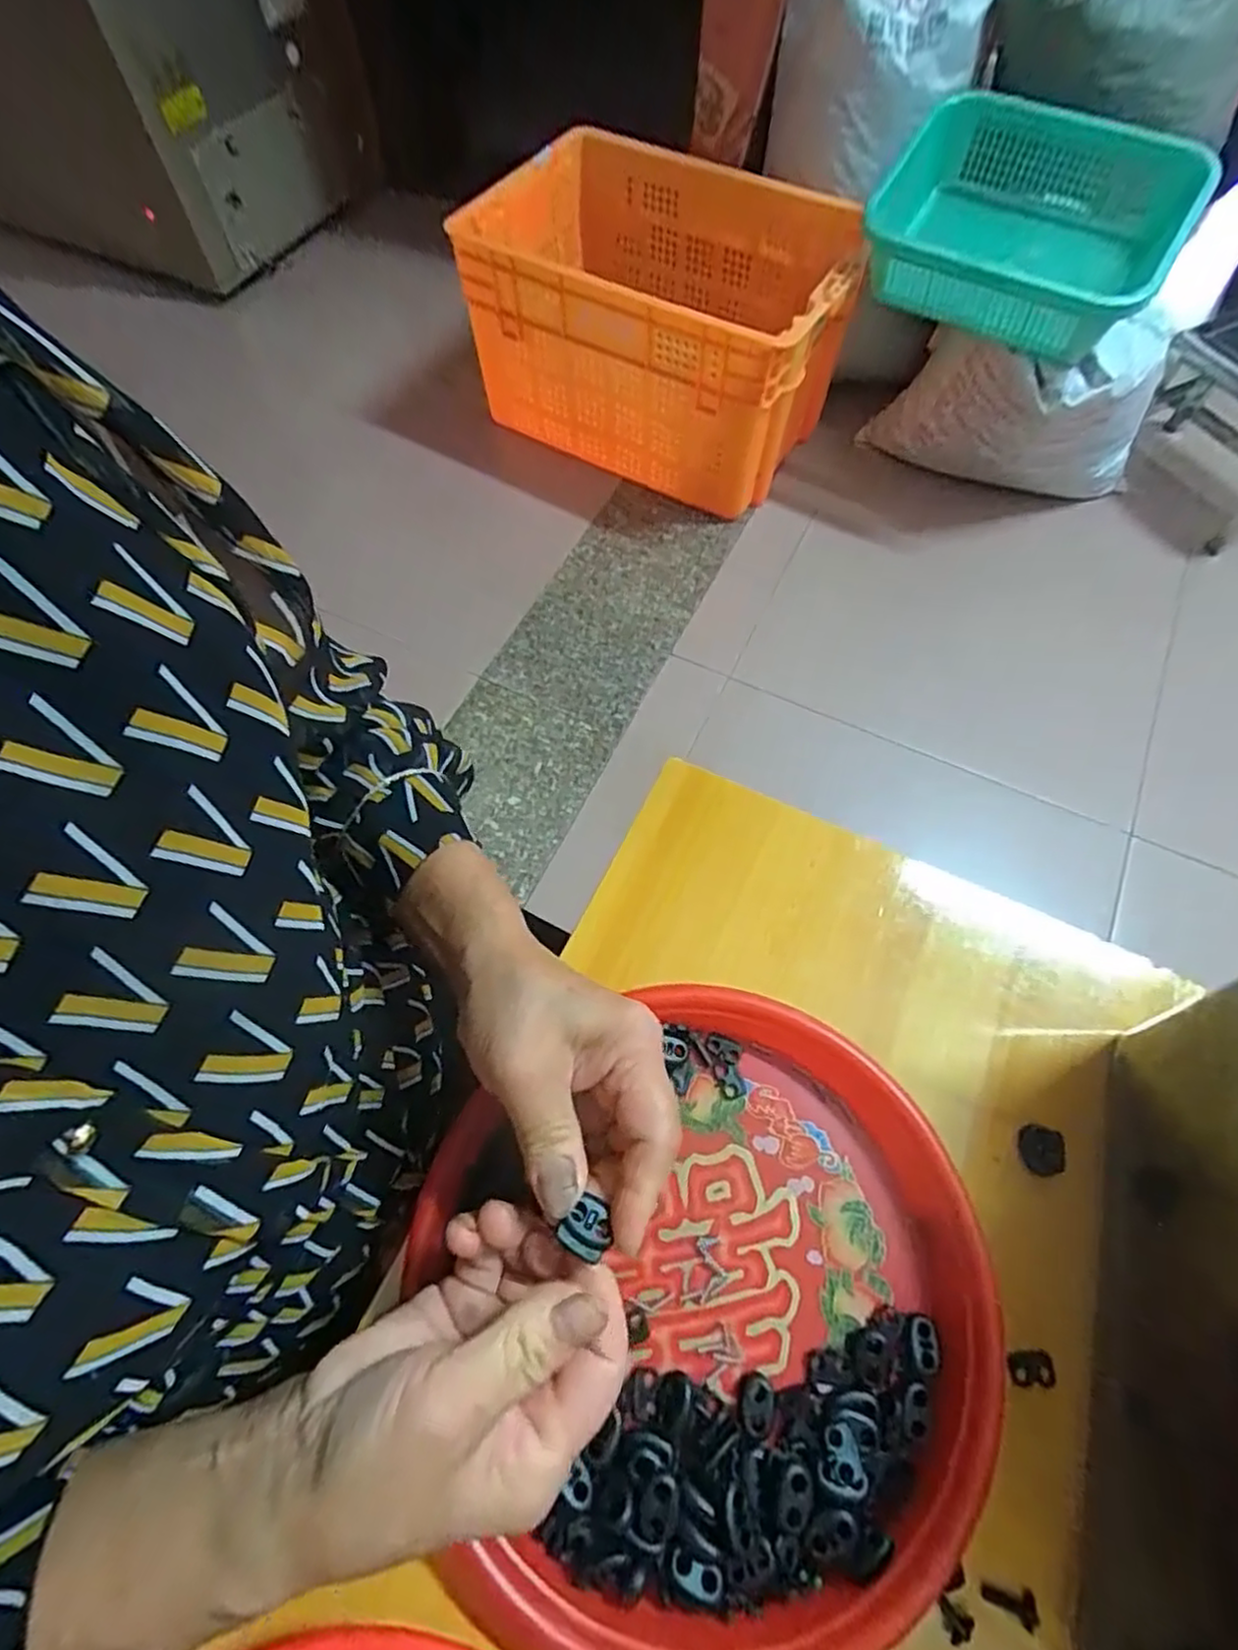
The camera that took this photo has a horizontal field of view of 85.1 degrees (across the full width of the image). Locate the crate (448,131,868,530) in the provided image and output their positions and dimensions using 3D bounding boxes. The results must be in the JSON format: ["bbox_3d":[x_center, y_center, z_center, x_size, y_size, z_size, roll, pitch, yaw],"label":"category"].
[{"bbox_3d":[0.079,-0.833,1.142,0.550,0.330,0.395,23,68,10],"label":"crate"}]

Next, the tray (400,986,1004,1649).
[{"bbox_3d":[0.044,0.196,0.287,0.232,0.032,0.220,0,66,0],"label":"tray"}]

